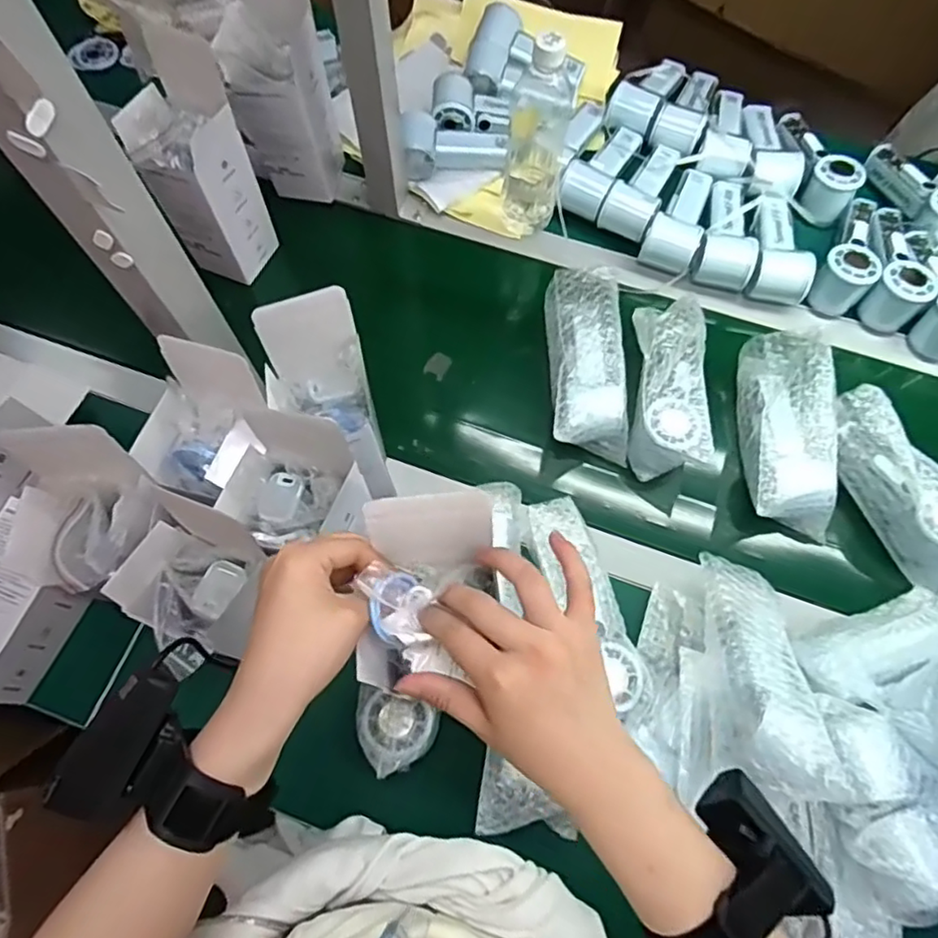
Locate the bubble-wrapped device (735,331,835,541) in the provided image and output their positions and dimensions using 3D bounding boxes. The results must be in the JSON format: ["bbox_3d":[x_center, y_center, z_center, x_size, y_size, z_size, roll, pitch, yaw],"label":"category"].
[{"bbox_3d":[0.323,-0.042,0.629,0.076,0.065,0.201,4,69,2],"label":"bubble-wrapped device"}]

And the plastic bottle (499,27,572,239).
[{"bbox_3d":[0.075,-0.372,0.680,0.065,0.221,0.084,6,70,2],"label":"plastic bottle"}]

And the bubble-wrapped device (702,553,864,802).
[{"bbox_3d":[0.243,0.162,0.502,0.081,0.044,0.206,3,42,1],"label":"bubble-wrapped device"}]

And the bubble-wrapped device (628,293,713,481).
[{"bbox_3d":[0.209,-0.089,0.651,0.068,0.063,0.191,5,70,2],"label":"bubble-wrapped device"}]

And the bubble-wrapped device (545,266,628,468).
[{"bbox_3d":[0.124,-0.117,0.659,0.077,0.045,0.205,-1,69,0],"label":"bubble-wrapped device"}]

